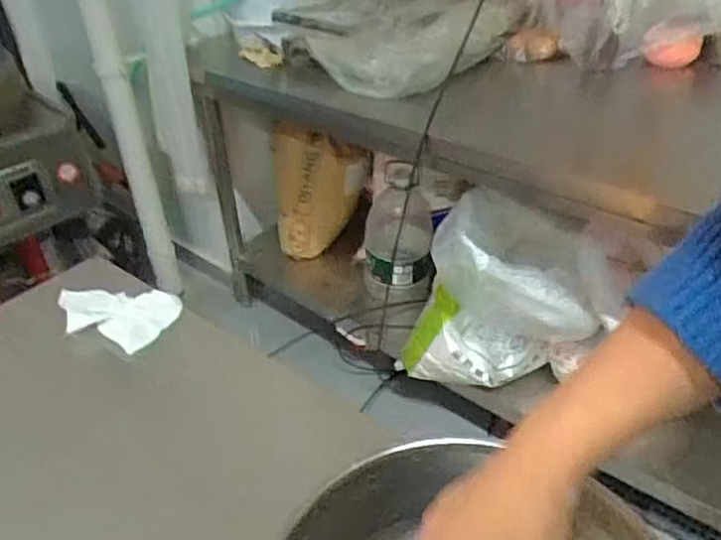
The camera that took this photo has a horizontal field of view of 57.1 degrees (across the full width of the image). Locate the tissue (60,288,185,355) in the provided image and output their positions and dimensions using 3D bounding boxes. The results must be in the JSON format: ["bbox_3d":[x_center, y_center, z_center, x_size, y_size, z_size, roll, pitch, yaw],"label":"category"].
[{"bbox_3d":[-0.287,0.047,0.775,0.150,0.016,0.092,10,38,19],"label":"tissue"}]

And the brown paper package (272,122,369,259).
[{"bbox_3d":[-0.095,-0.199,1.704,0.238,0.363,0.073,-10,36,-9],"label":"brown paper package"}]

